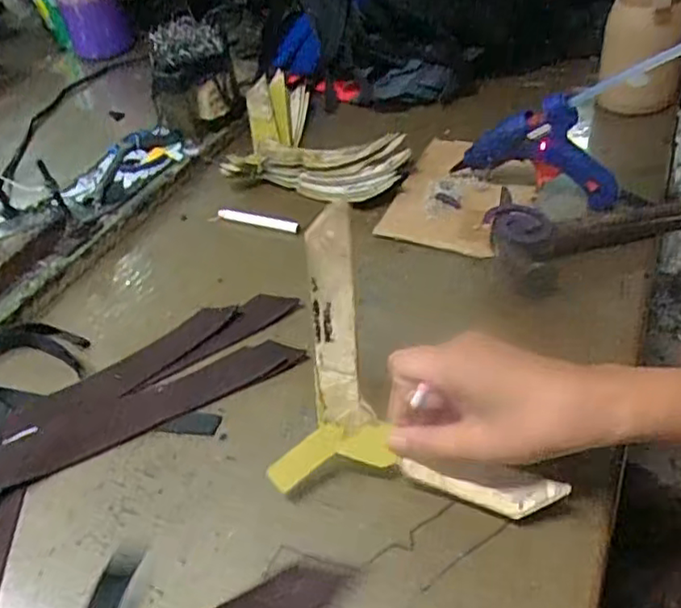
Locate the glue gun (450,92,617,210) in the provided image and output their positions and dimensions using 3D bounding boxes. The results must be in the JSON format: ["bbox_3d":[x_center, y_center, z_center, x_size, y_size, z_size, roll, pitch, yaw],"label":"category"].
[{"bbox_3d":[0.168,-0.133,0.543,0.139,0.087,0.038,21,50,28],"label":"glue gun"}]

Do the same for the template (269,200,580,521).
[{"bbox_3d":[0.012,0.060,0.363,0.197,0.125,0.024,52,23,2],"label":"template"}]

